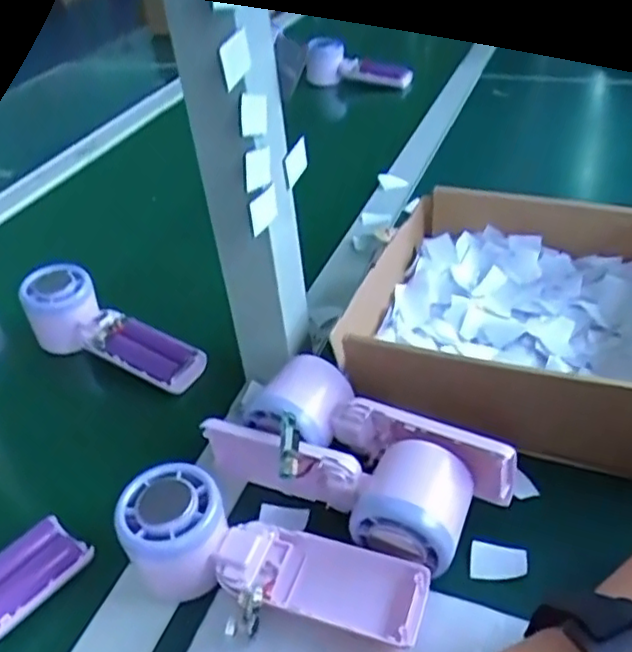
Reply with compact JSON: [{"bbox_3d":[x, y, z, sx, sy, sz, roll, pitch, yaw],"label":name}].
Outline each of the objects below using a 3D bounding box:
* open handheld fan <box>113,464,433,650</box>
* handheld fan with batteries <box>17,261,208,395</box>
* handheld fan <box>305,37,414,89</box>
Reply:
[{"bbox_3d":[-0.028,0.125,0.336,0.162,0.048,0.064,12,43,20],"label":"open handheld fan"},{"bbox_3d":[-0.166,0.009,0.530,0.169,0.048,0.055,26,48,15],"label":"handheld fan with batteries"},{"bbox_3d":[0.064,-0.393,1.006,0.189,0.089,0.034,21,47,30],"label":"handheld fan"}]

